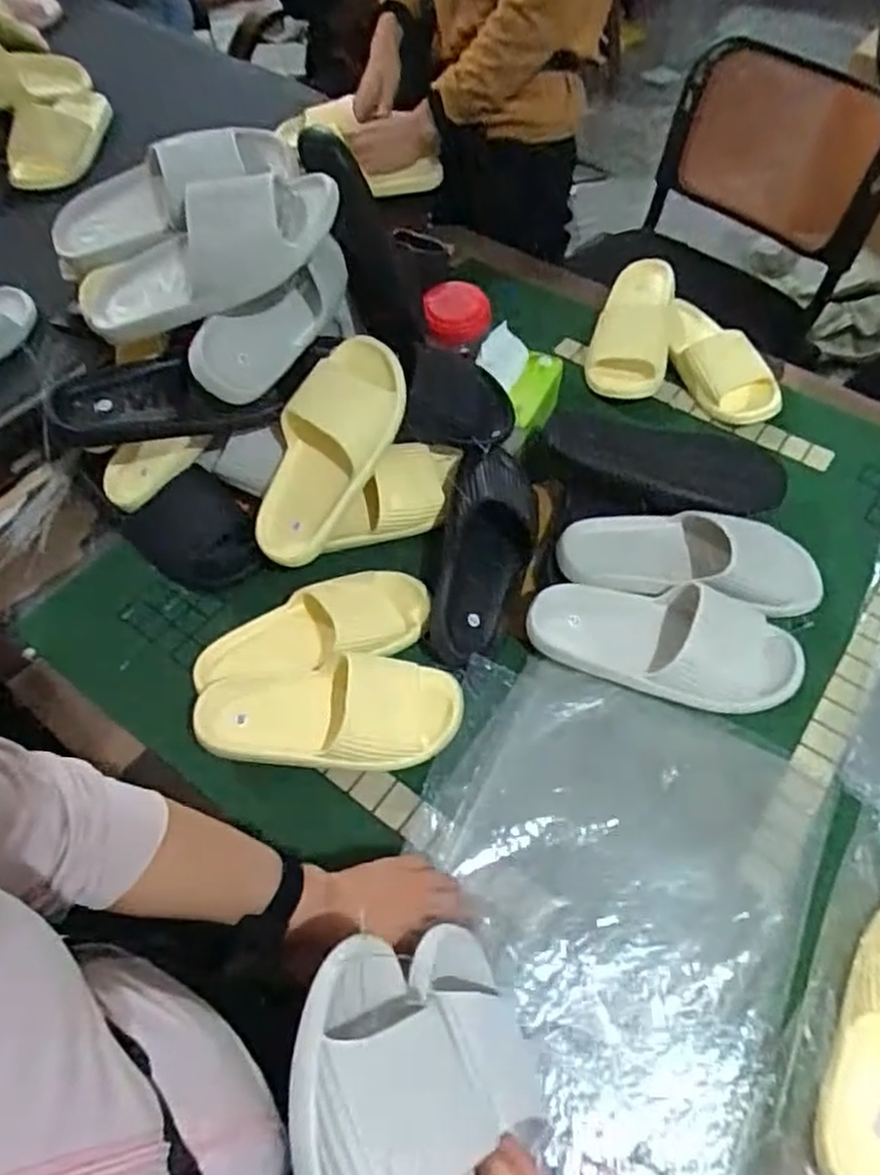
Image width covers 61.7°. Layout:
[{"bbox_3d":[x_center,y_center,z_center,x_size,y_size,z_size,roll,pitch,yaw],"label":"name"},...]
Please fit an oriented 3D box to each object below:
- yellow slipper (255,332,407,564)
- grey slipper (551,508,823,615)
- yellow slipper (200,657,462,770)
[{"bbox_3d":[-0.119,-0.142,0.790,0.105,0.062,0.260,31,99,17],"label":"yellow slipper"},{"bbox_3d":[0.277,-0.032,0.813,0.286,0.058,0.106,9,59,5],"label":"grey slipper"},{"bbox_3d":[-0.107,0.129,0.724,0.258,0.062,0.105,-7,59,-4],"label":"yellow slipper"}]

